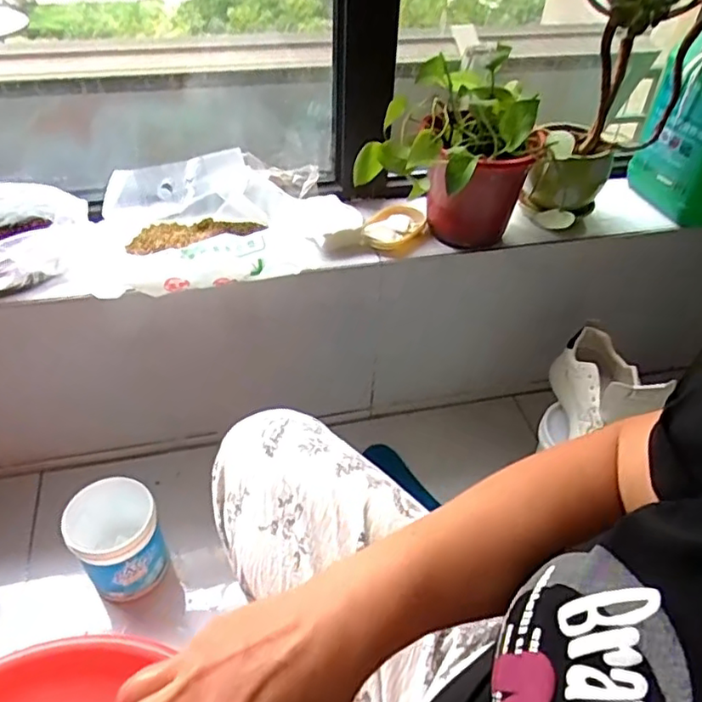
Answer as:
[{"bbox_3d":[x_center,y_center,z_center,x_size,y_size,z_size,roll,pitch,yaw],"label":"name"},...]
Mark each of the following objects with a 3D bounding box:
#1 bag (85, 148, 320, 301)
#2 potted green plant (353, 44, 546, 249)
[{"bbox_3d":[-0.199,-0.168,0.797,0.282,0.099,0.230,2,43,-2],"label":"bag"},{"bbox_3d":[0.132,-0.235,0.812,0.202,0.238,0.196,20,45,17],"label":"potted green plant"}]

